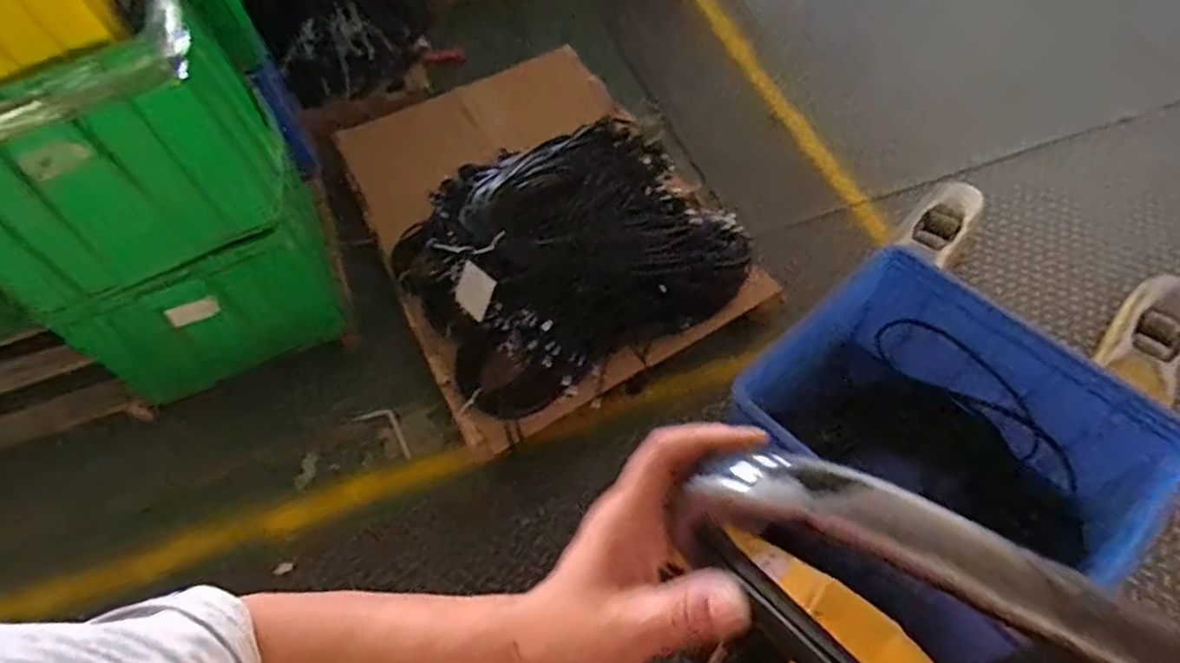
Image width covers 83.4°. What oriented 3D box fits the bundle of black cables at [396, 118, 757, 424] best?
[{"bbox_3d":[-0.035,-0.196,1.552,0.731,0.288,0.505,-27,59,-12],"label":"bundle of black cables"}]

